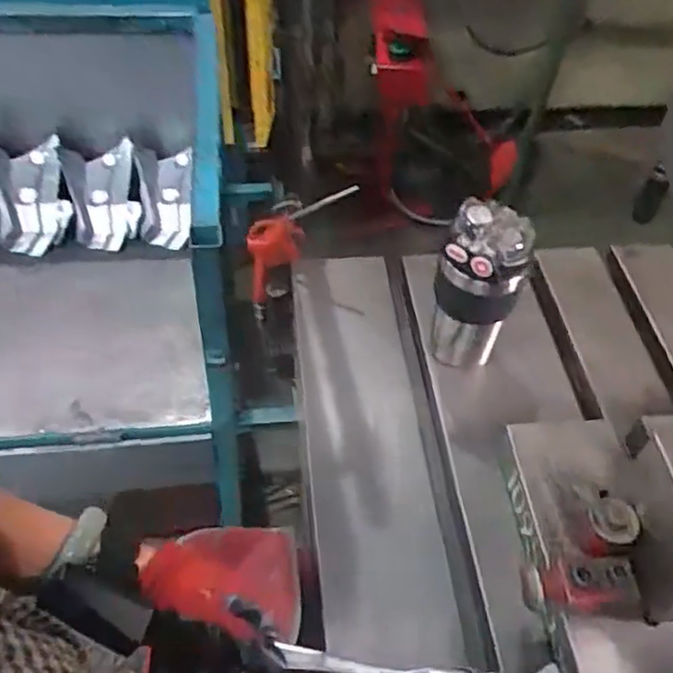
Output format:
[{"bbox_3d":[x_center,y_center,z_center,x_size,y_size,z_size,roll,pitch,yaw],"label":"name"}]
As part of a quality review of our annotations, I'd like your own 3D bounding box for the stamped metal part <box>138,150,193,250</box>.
[{"bbox_3d":[-0.327,-0.261,1.302,0.098,0.048,0.184,0,90,-5],"label":"stamped metal part"}]

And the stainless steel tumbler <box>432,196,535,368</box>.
[{"bbox_3d":[0.137,-0.042,0.678,0.082,0.186,0.065,19,51,11],"label":"stainless steel tumbler"}]

